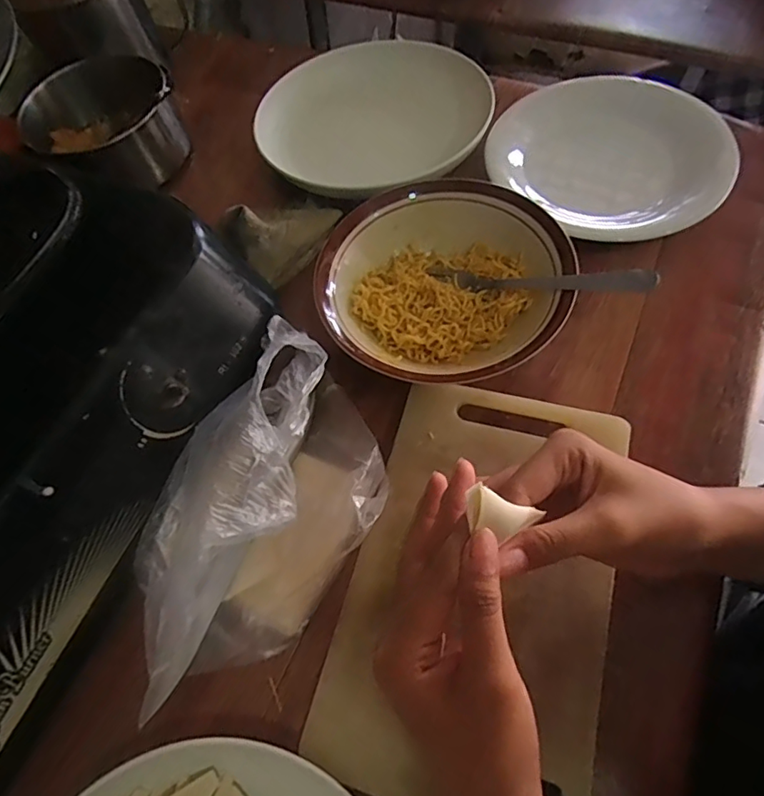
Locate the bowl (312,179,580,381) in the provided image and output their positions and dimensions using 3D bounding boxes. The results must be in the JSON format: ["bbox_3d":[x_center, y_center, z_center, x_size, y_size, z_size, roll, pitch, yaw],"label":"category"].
[{"bbox_3d":[0.041,-0.085,0.393,0.175,0.039,0.169,-2,63,4],"label":"bowl"}]

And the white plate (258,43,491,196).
[{"bbox_3d":[-0.002,-0.261,0.503,0.189,0.036,0.208,24,68,16],"label":"white plate"}]

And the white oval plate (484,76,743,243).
[{"bbox_3d":[0.194,-0.209,0.456,0.183,0.023,0.164,38,72,21],"label":"white oval plate"}]

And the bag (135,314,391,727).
[{"bbox_3d":[-0.073,0.066,0.300,0.105,0.076,0.200,38,68,20],"label":"bag"}]

